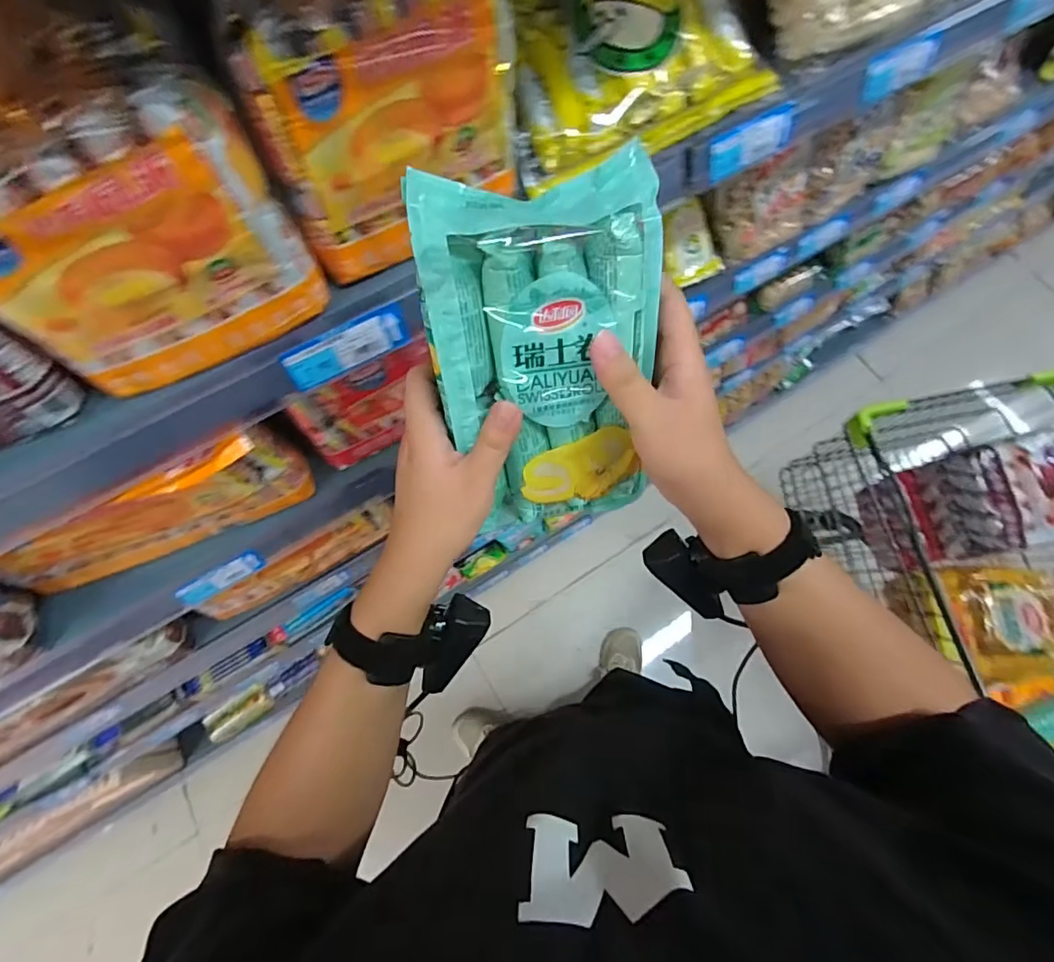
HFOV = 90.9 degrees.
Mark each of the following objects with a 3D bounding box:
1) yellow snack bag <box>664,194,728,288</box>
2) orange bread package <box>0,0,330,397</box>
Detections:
[{"bbox_3d":[0.230,-0.329,0.710,0.090,0.105,0.031,-32,38,-9],"label":"yellow snack bag"},{"bbox_3d":[-0.239,-0.156,0.307,0.167,0.191,0.079,-29,72,-10],"label":"orange bread package"}]

